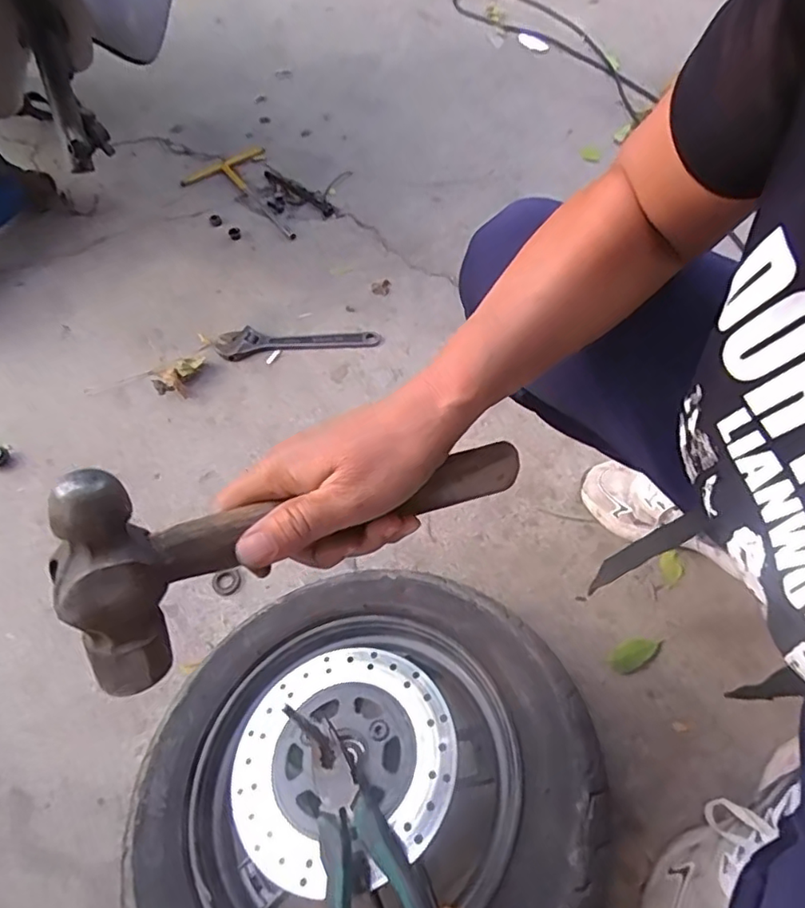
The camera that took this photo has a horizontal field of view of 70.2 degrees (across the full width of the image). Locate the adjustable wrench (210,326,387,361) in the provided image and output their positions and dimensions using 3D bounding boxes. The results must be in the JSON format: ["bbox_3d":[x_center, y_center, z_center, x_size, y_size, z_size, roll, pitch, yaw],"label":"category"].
[{"bbox_3d":[-0.161,-0.176,0.894,0.250,0.011,0.052,-2,57,-3],"label":"adjustable wrench"}]

